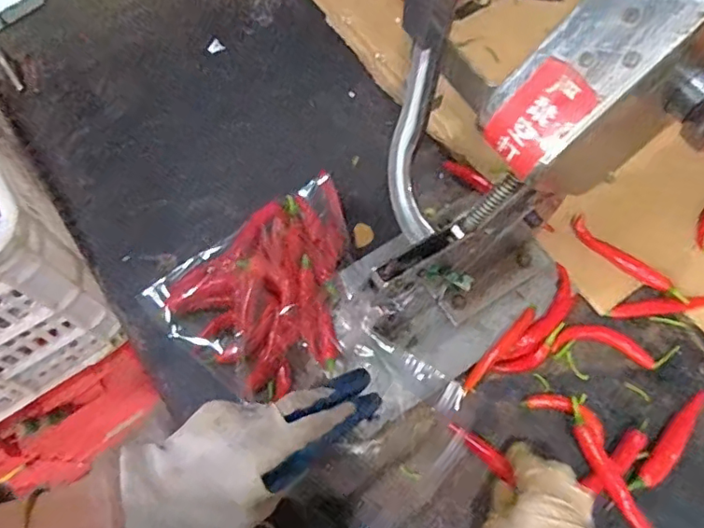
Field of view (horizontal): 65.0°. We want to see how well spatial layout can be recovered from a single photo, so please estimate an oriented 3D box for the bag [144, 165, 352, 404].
[{"bbox_3d":[-0.071,0.026,0.538,0.212,0.063,0.177,-35,74,-11],"label":"bag"}]

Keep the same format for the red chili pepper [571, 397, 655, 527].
[{"bbox_3d":[0.232,0.188,0.504,0.024,0.018,0.129,-24,72,-8],"label":"red chili pepper"}]

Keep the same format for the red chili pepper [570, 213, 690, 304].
[{"bbox_3d":[0.289,-0.002,0.579,0.138,0.014,0.020,39,75,13],"label":"red chili pepper"}]

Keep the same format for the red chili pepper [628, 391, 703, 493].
[{"bbox_3d":[0.305,0.169,0.523,0.021,0.017,0.122,41,76,13],"label":"red chili pepper"}]

